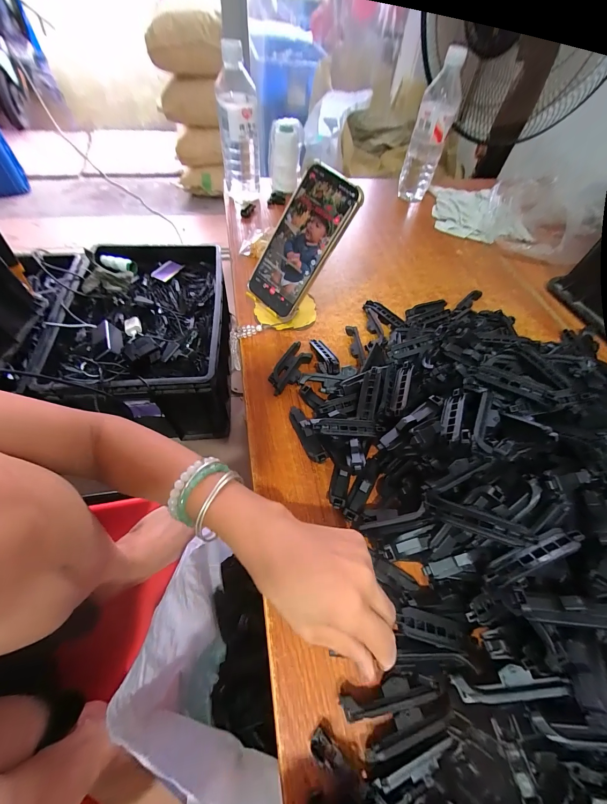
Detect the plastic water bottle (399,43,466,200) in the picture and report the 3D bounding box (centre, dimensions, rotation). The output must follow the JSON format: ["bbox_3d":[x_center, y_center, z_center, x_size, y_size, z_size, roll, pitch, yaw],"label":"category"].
[{"bbox_3d":[0.257,-0.542,0.614,0.069,0.215,0.058,15,56,5],"label":"plastic water bottle"}]

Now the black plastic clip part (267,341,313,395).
[{"bbox_3d":[-0.018,-0.041,0.379,0.035,0.017,0.080,23,57,10],"label":"black plastic clip part"}]

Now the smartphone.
[{"bbox_3d":[-0.005,-0.192,0.370,0.078,0.167,0.011,43,24,16],"label":"smartphone"}]

